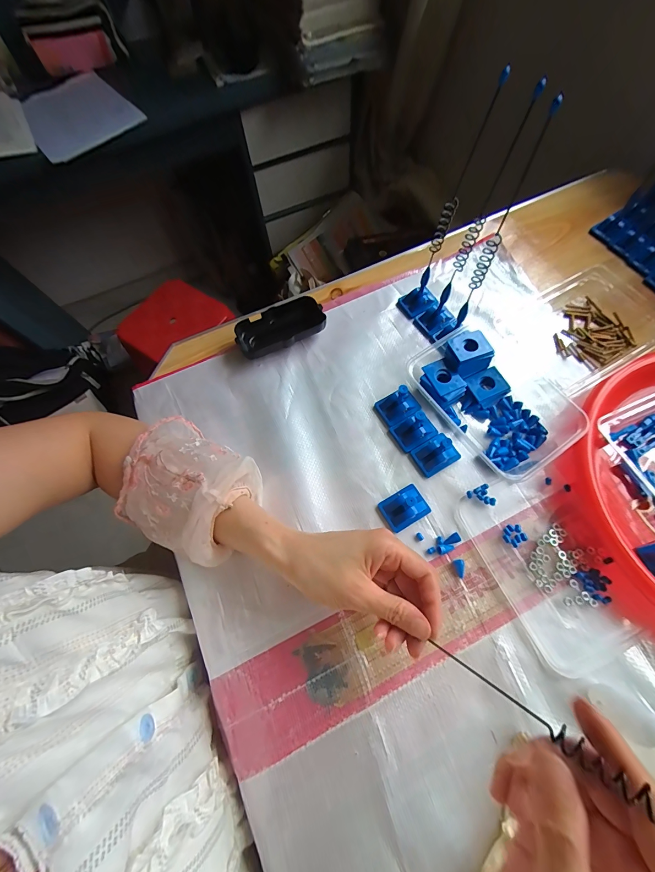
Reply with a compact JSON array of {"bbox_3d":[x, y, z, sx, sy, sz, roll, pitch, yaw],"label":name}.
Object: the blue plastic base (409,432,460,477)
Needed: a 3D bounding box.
[{"bbox_3d":[0.116,0.018,0.353,0.041,0.025,0.033,-27,68,-8],"label":"blue plastic base"}]

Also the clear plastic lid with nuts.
[{"bbox_3d":[0.205,0.120,0.314,0.099,0.006,0.168,-26,68,-8],"label":"clear plastic lid with nuts"}]

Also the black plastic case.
[{"bbox_3d":[-0.059,-0.135,0.420,0.108,0.026,0.058,-25,68,-8],"label":"black plastic case"}]

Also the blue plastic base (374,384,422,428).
[{"bbox_3d":[0.081,-0.038,0.368,0.044,0.042,0.036,-22,68,-6],"label":"blue plastic base"}]

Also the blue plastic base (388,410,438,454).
[{"bbox_3d":[0.096,-0.006,0.364,0.044,0.023,0.033,-23,68,-6],"label":"blue plastic base"}]

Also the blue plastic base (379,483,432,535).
[{"bbox_3d":[0.078,0.071,0.335,0.046,0.018,0.034,-29,69,-9],"label":"blue plastic base"}]

